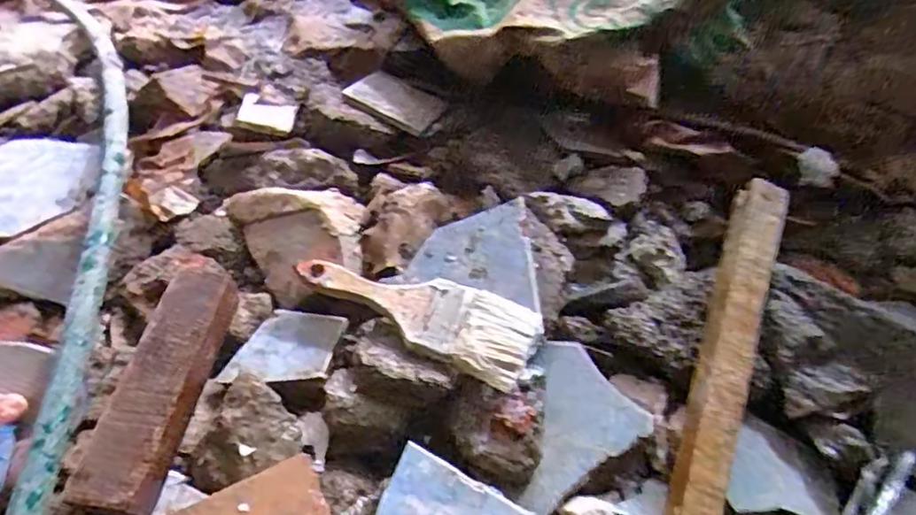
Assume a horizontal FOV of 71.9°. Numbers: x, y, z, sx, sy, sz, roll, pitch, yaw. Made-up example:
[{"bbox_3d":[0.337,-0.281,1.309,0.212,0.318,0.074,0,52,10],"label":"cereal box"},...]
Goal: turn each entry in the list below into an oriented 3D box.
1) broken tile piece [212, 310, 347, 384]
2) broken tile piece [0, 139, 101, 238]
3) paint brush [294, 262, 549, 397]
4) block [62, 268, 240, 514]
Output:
[{"bbox_3d":[-0.133,0.070,0.488,0.075,0.008,0.074,14,46,10],"label":"broken tile piece"},{"bbox_3d":[-0.391,-0.062,0.564,0.115,0.011,0.115,9,55,2],"label":"broken tile piece"},{"bbox_3d":[-0.033,0.036,0.483,0.188,0.023,0.061,23,48,18],"label":"paint brush"},{"bbox_3d":[-0.205,0.085,0.441,0.053,0.033,0.183,3,45,0],"label":"block"}]

